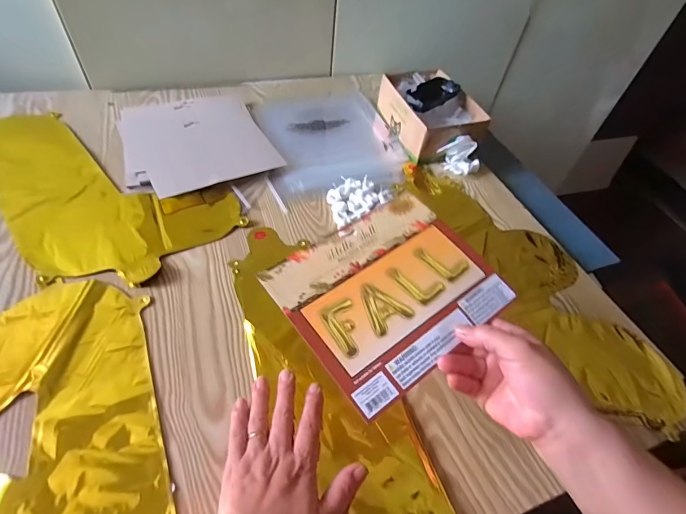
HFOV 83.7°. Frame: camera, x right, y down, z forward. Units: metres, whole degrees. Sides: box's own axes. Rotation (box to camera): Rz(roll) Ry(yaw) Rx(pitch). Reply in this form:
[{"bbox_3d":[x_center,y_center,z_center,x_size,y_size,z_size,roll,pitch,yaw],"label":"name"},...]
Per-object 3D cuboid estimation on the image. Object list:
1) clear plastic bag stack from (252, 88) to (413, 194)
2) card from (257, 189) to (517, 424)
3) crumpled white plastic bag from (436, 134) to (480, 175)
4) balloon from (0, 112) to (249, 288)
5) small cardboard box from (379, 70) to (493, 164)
[{"bbox_3d":[-0.025,-0.221,0.677,0.225,0.017,0.287,-11,53,-15],"label":"clear plastic bag stack"},{"bbox_3d":[0.046,0.026,0.358,0.189,0.005,0.157,-31,63,-23],"label":"card"},{"bbox_3d":[0.195,-0.169,0.630,0.063,0.053,0.049,35,55,21],"label":"crumpled white plastic bag"},{"bbox_3d":[-0.343,-0.114,0.544,0.241,0.009,0.390,-34,62,-29],"label":"balloon"},{"bbox_3d":[0.154,-0.258,0.681,0.134,0.074,0.193,-10,52,-14],"label":"small cardboard box"}]

